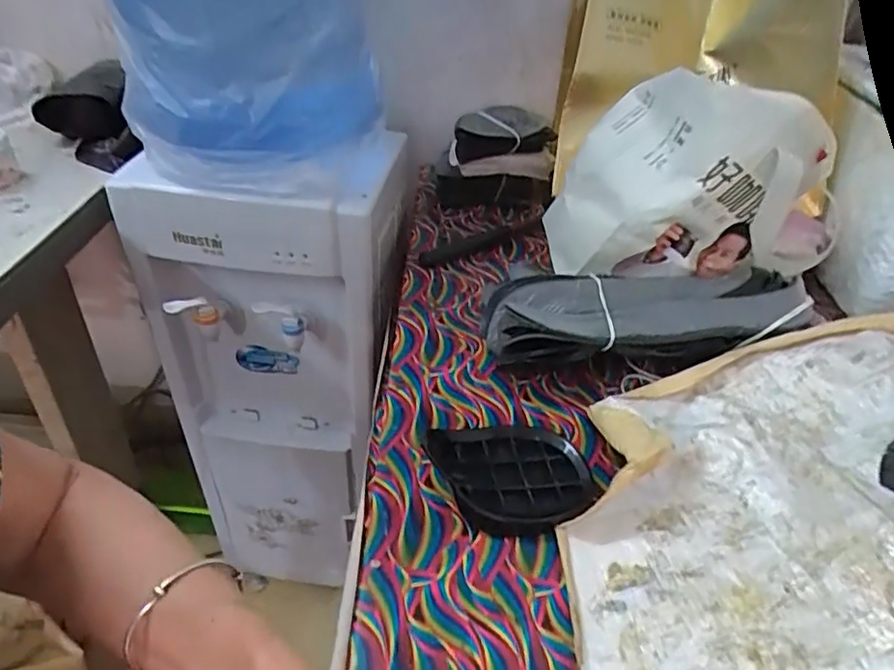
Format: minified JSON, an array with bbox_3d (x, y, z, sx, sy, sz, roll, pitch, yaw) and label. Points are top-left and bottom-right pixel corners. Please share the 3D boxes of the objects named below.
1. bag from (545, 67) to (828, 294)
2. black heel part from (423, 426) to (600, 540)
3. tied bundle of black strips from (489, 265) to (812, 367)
[{"bbox_3d":[0.238,-0.149,0.586,0.281,0.167,0.123,15,40,13],"label":"bag"},{"bbox_3d":[0.048,0.105,0.446,0.111,0.028,0.090,-3,40,-9],"label":"black heel part"},{"bbox_3d":[0.185,-0.018,0.551,0.291,0.062,0.093,-4,40,-10],"label":"tied bundle of black strips"}]

